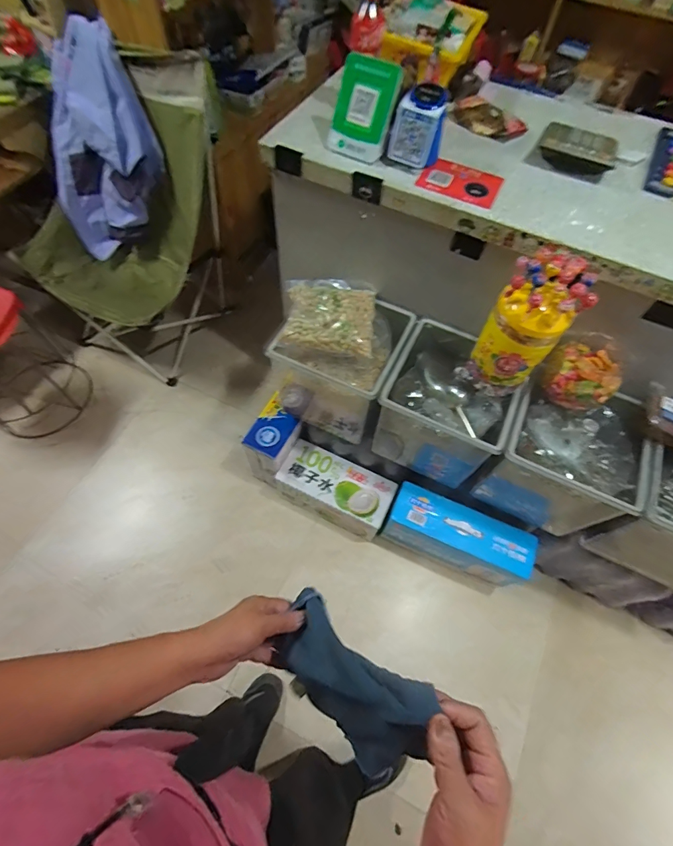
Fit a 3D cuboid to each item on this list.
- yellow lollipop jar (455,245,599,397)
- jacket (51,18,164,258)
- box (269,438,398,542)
[{"bbox_3d":[0.389,-0.197,0.851,0.132,0.318,0.144,1,61,-2],"label":"yellow lollipop jar"},{"bbox_3d":[-0.753,-0.854,1.340,0.283,0.667,0.228,43,44,18],"label":"jacket"},{"bbox_3d":[-0.006,0.221,1.367,0.364,0.170,0.170,23,62,9],"label":"box"}]

